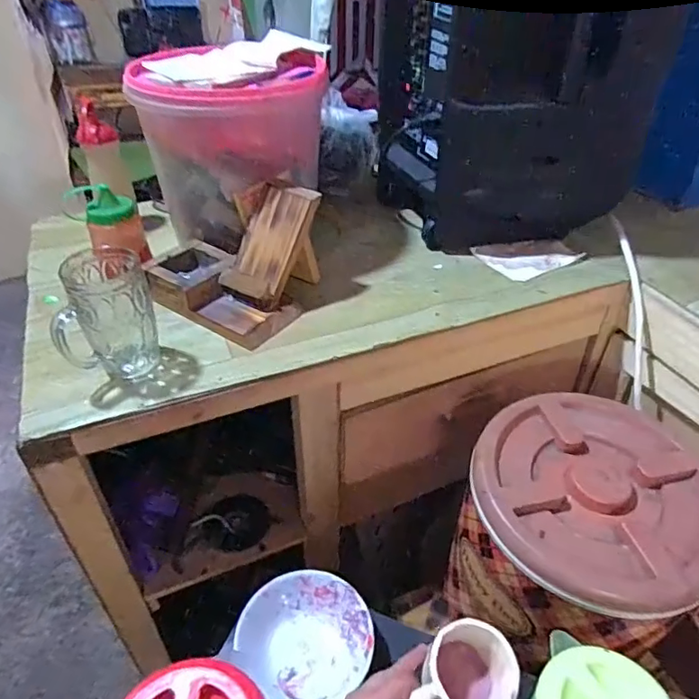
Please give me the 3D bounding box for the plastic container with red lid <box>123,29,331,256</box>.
[{"bbox_3d":[-0.154,-0.293,0.764,0.251,0.199,0.216,-24,45,-25],"label":"plastic container with red lid"}]

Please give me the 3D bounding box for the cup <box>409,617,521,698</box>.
[{"bbox_3d":[0.106,0.301,0.487,0.074,0.070,0.094,29,48,31],"label":"cup"}]

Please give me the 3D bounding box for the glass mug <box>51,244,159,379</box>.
[{"bbox_3d":[-0.264,-0.037,0.584,0.096,0.130,0.081,-21,44,-22],"label":"glass mug"}]

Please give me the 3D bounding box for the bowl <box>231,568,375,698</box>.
[{"bbox_3d":[-0.051,0.343,0.642,0.145,0.051,0.140,-1,40,1],"label":"bowl"}]

